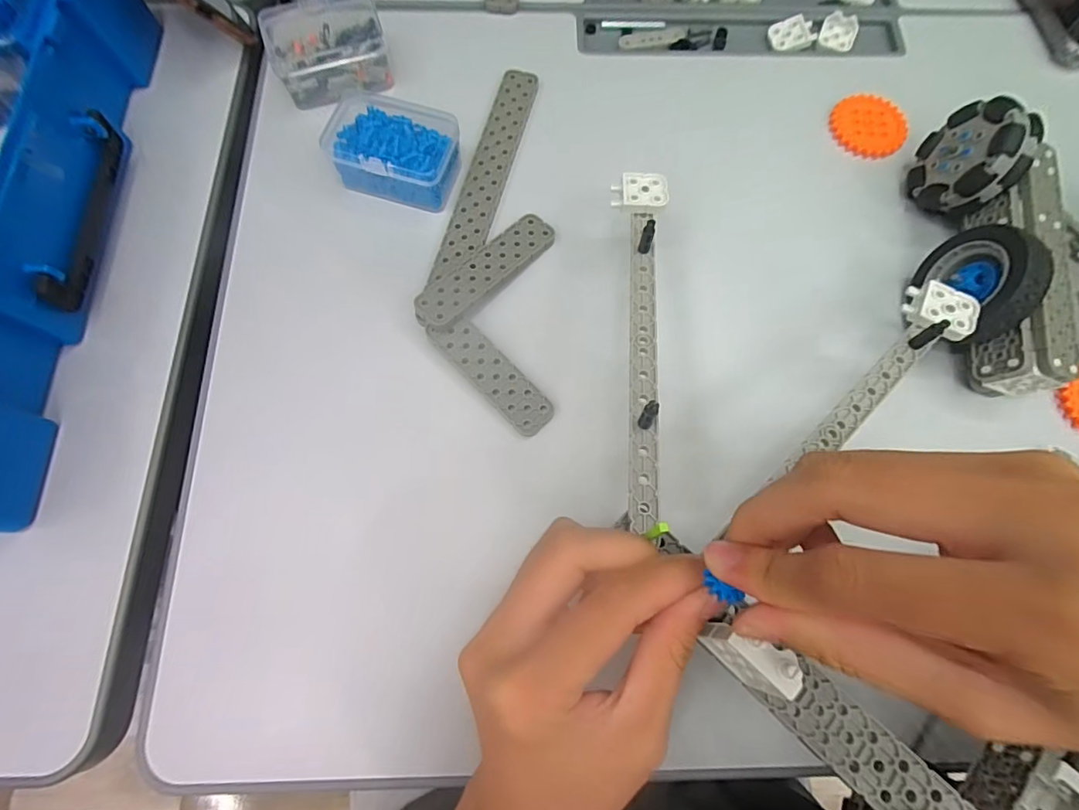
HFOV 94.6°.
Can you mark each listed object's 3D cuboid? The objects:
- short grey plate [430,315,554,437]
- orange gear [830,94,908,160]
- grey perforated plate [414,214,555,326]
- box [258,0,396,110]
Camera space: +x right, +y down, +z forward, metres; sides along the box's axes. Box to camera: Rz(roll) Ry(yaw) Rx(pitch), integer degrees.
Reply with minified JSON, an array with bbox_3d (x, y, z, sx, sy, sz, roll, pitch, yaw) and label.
[{"bbox_3d":[-0.027,-0.018,0.283,0.023,0.004,0.083,-44,84,-9],"label":"short grey plate"},{"bbox_3d":[0.228,-0.193,0.345,0.049,0.007,0.049,0,74,-1],"label":"orange gear"},{"bbox_3d":[-0.031,-0.083,0.300,0.028,0.004,0.097,42,70,11],"label":"grey perforated plate"},{"bbox_3d":[-0.142,-0.240,0.338,0.074,0.034,0.052,-19,75,-6],"label":"box"}]

